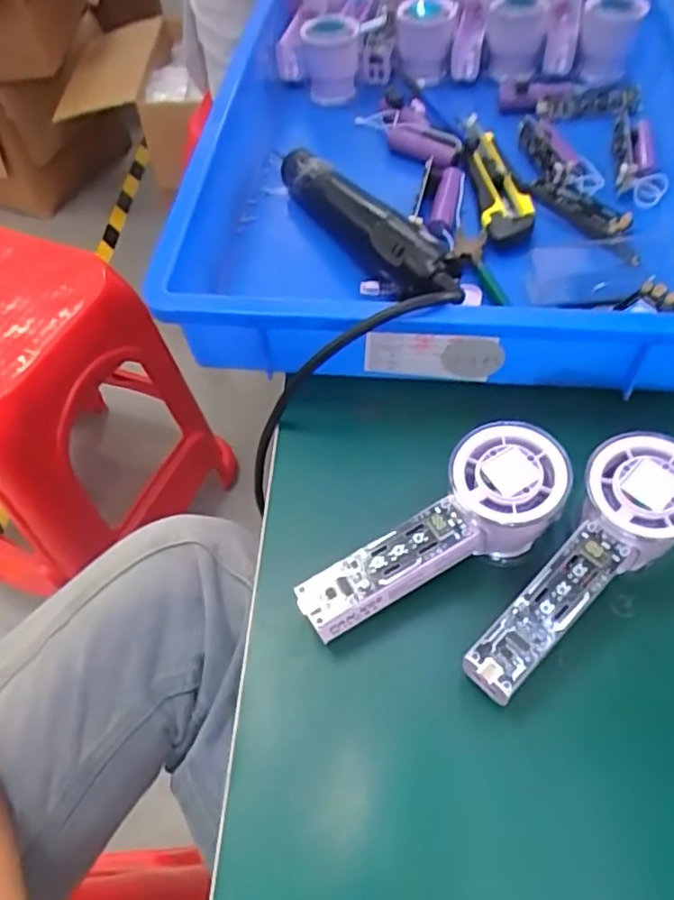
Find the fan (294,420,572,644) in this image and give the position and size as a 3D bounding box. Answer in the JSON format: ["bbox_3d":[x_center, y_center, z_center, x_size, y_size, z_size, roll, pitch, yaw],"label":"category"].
[{"bbox_3d":[0.053,0.048,0.344,0.148,0.055,0.053,-33,60,-2],"label":"fan"}]

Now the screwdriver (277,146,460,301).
[{"bbox_3d":[0.016,-0.166,0.468,0.036,0.042,0.201,-26,59,-14],"label":"screwdriver"}]

